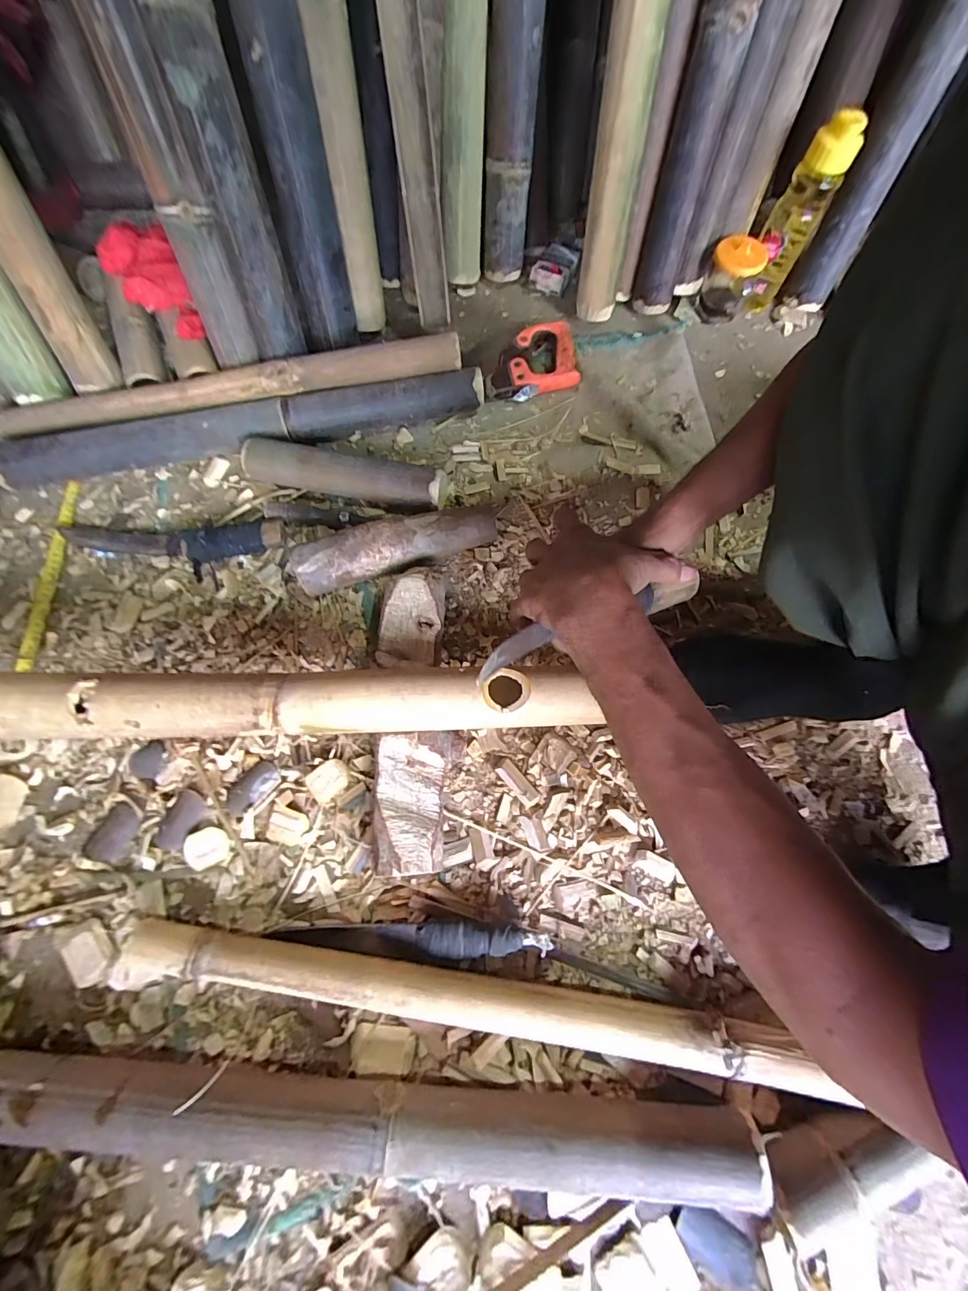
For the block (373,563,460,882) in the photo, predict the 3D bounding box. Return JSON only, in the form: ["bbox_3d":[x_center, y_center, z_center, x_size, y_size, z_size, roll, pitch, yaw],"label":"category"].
[{"bbox_3d":[-0.075,0.070,0.475,0.088,0.052,0.329,-4,71,-3],"label":"block"}]

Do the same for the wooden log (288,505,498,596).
[{"bbox_3d":[-0.105,-0.126,0.534,0.248,0.069,0.060,-19,72,-8],"label":"wooden log"}]

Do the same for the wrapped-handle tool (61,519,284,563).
[{"bbox_3d":[-0.405,-0.137,0.557,0.287,0.029,0.053,-1,71,-2],"label":"wrapped-handle tool"}]

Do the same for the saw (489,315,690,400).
[{"bbox_3d":[0.161,-0.484,0.686,0.360,0.039,0.116,-30,74,-12],"label":"saw"}]

